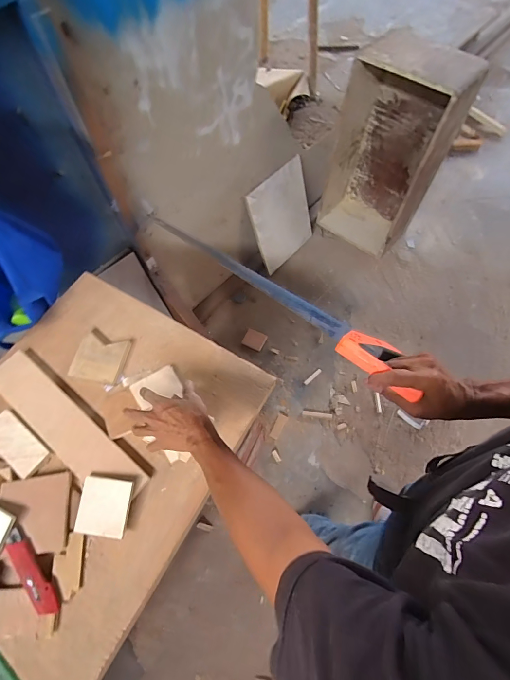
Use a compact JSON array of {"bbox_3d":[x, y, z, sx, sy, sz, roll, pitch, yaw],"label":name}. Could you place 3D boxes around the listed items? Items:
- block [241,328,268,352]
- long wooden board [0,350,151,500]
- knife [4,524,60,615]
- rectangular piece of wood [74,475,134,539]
[{"bbox_3d":[-0.002,-0.002,1.632,0.097,0.022,0.079,24,68,14],"label":"block"},{"bbox_3d":[-0.371,0.164,0.680,0.394,0.017,0.085,36,71,18],"label":"long wooden board"},{"bbox_3d":[-0.366,0.381,0.576,0.033,0.022,0.145,-39,68,-15],"label":"knife"},{"bbox_3d":[-0.261,0.289,0.611,0.085,0.010,0.090,7,73,2],"label":"rectangular piece of wood"}]

